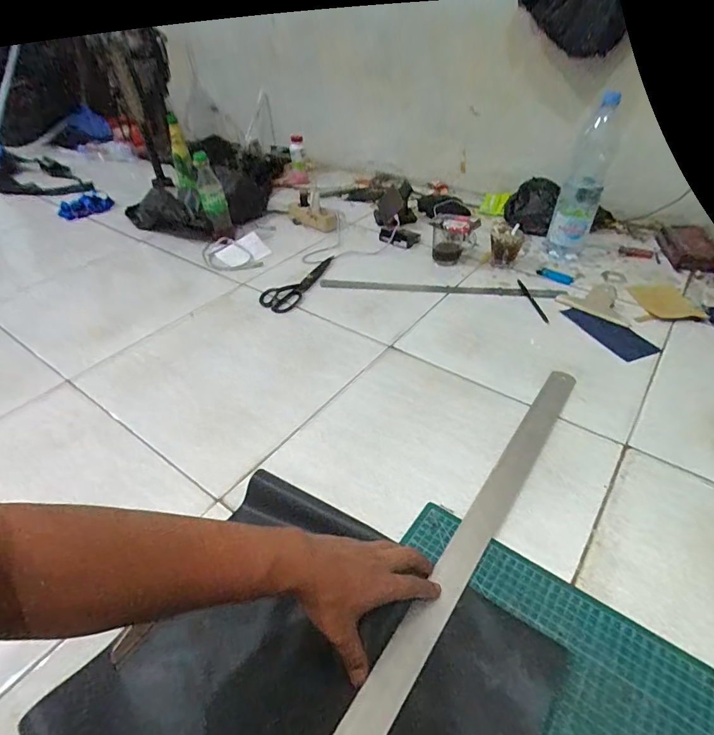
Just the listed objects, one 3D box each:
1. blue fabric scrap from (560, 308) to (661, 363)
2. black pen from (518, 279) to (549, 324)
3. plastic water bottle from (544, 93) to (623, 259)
[{"bbox_3d":[0.456,-0.067,0.805,0.070,0.005,0.160,-19,44,-11],"label":"blue fabric scrap"},{"bbox_3d":[0.355,-0.136,0.897,0.011,0.006,0.160,-5,40,-1],"label":"black pen"},{"bbox_3d":[0.480,-0.382,0.949,0.087,0.312,0.085,18,45,24],"label":"plastic water bottle"}]

